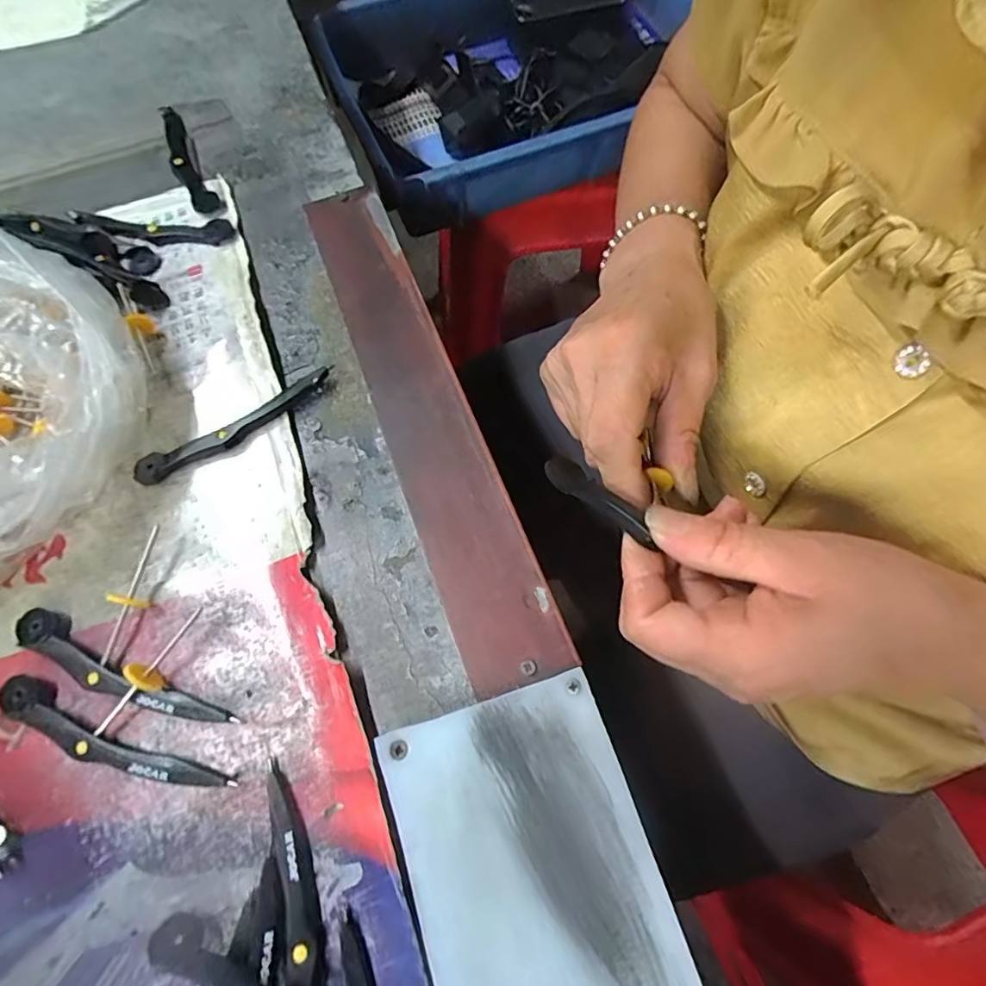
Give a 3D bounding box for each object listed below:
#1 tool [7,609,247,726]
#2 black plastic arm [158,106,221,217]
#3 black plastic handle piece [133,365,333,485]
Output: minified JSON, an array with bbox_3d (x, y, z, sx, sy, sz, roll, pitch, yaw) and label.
[{"bbox_3d":[-0.171,0.083,0.250,0.114,0.010,0.017,23,70,10],"label":"tool"},{"bbox_3d":[-0.213,-0.230,0.378,0.019,0.008,0.118,-27,70,-9],"label":"black plastic arm"},{"bbox_3d":[-0.138,-0.035,0.295,0.112,0.009,0.018,-29,70,-10],"label":"black plastic handle piece"}]

